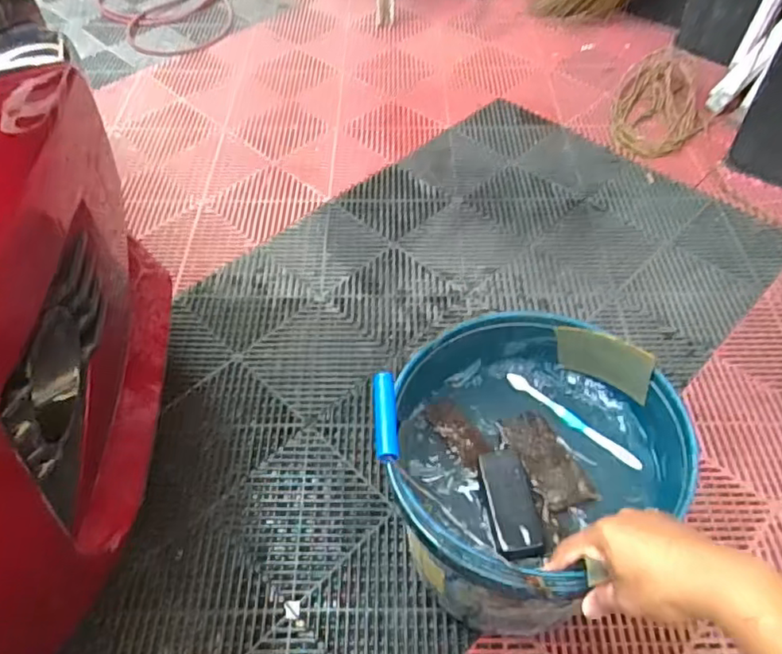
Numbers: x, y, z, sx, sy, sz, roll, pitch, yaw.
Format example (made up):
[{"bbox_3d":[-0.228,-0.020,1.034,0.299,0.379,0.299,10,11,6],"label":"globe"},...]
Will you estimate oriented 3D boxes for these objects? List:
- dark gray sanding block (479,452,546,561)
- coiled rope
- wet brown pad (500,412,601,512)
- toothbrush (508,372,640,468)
[{"bbox_3d":[0.123,0.177,0.620,0.050,0.017,0.109,-5,51,-3],"label":"dark gray sanding block"},{"bbox_3d":[0.698,-0.591,1.568,0.224,0.062,0.457,13,51,10],"label":"coiled rope"},{"bbox_3d":[0.172,0.144,0.676,0.062,0.018,0.123,-17,53,-12],"label":"wet brown pad"},{"bbox_3d":[0.212,0.106,0.717,0.018,0.021,0.181,-36,59,-25],"label":"toothbrush"}]

